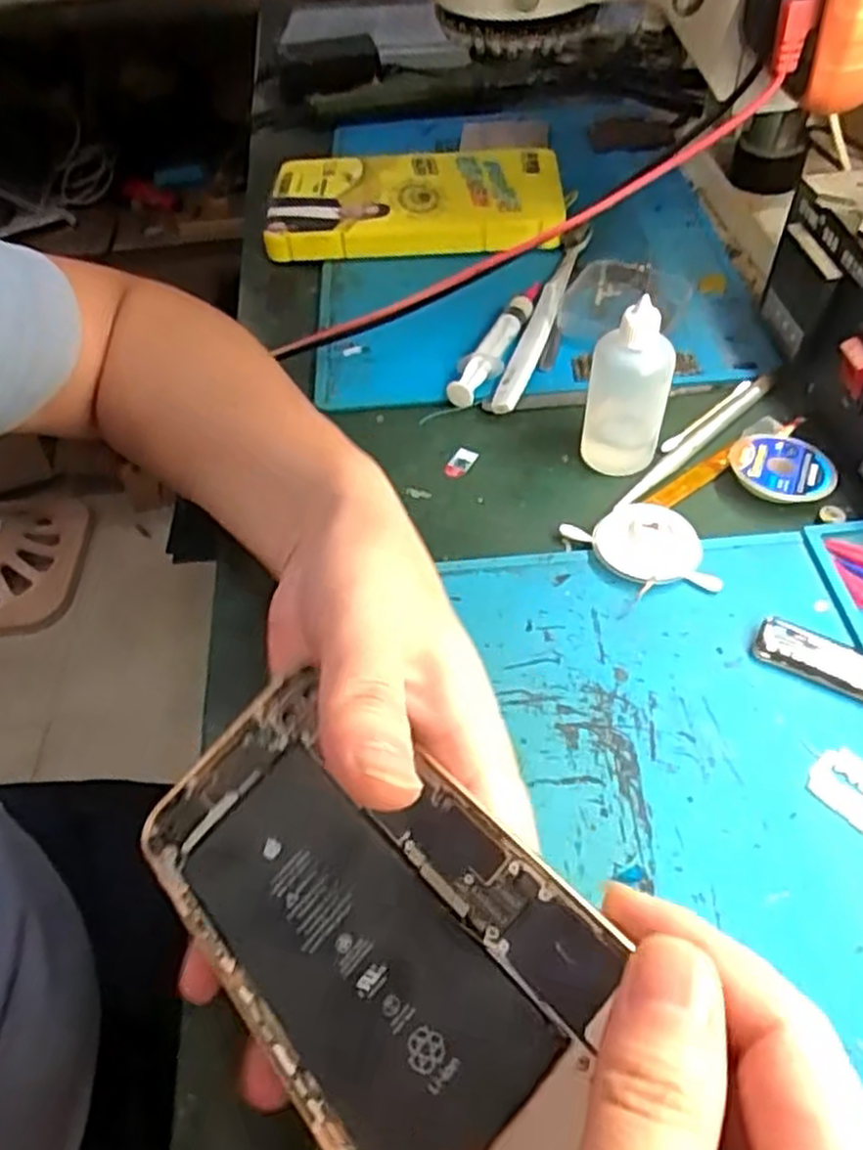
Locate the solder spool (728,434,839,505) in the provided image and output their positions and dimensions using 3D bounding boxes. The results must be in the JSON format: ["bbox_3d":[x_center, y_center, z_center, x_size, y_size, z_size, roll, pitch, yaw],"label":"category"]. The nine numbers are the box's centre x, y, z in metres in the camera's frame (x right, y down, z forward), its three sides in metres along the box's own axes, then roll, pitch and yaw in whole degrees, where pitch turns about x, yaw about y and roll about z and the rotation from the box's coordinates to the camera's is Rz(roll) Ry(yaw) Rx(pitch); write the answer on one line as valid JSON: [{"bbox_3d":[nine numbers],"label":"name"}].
[{"bbox_3d":[0.160,-0.048,0.356,0.041,0.010,0.046,-33,56,-21],"label":"solder spool"}]

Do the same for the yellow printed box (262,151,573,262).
[{"bbox_3d":[-0.012,-0.243,0.508,0.191,0.019,0.109,-1,51,4],"label":"yellow printed box"}]

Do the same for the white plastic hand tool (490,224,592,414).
[{"bbox_3d":[0.065,-0.149,0.445,0.017,0.020,0.177,14,53,15],"label":"white plastic hand tool"}]

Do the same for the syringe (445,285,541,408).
[{"bbox_3d":[0.036,-0.132,0.434,0.024,0.019,0.113,15,54,16],"label":"syringe"}]

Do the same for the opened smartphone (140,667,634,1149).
[{"bbox_3d":[-0.018,0.087,0.198,0.148,0.007,0.078,33,76,38],"label":"opened smartphone"}]

